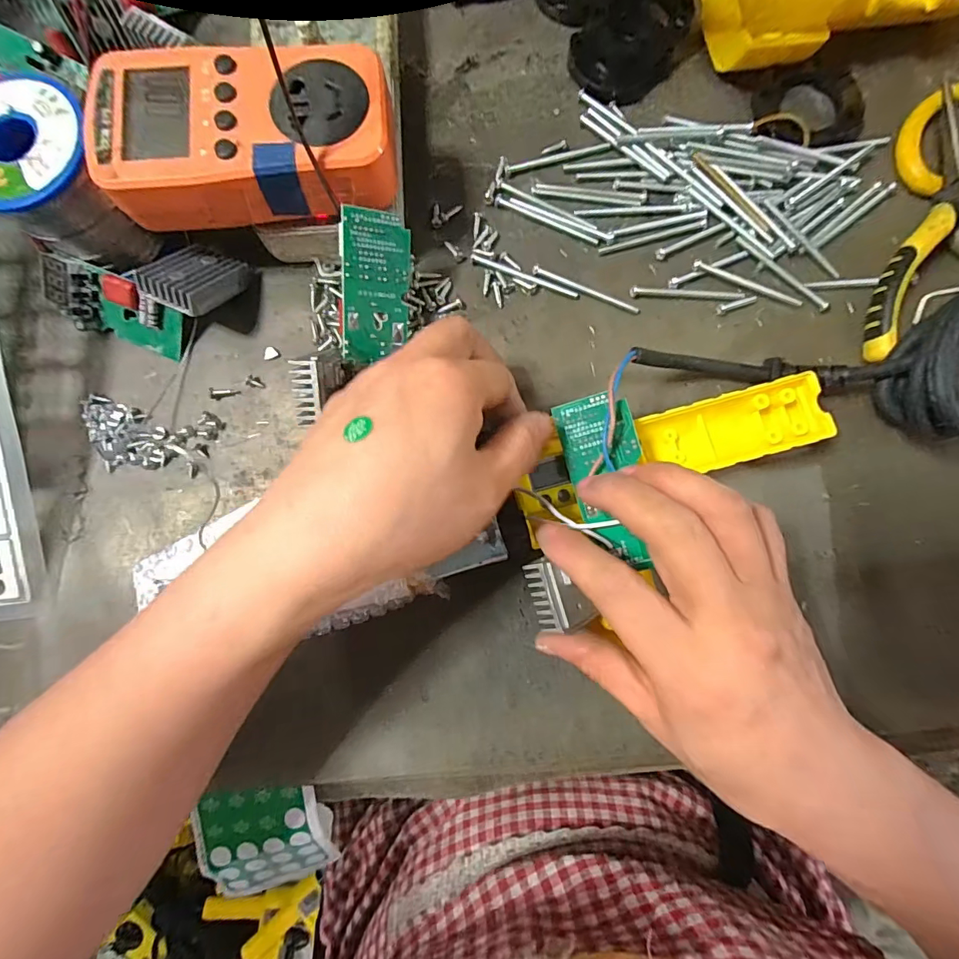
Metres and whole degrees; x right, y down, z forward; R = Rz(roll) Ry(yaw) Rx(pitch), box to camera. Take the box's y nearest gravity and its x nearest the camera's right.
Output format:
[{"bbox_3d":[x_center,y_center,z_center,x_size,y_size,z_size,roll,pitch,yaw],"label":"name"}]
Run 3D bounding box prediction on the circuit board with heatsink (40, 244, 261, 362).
[{"bbox_3d":[-0.176,-0.102,0.243,0.088,0.035,0.059,17,84,2],"label":"circuit board with heatsink"}]

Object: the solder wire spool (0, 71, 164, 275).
[{"bbox_3d":[-0.204,-0.145,0.232,0.060,0.061,0.062,-25,84,-3],"label":"solder wire spool"}]

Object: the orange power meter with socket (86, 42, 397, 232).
[{"bbox_3d":[-0.102,-0.153,0.211,0.124,0.029,0.066,-5,83,-1],"label":"orange power meter with socket"}]

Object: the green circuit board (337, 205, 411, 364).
[{"bbox_3d":[-0.050,-0.093,0.227,0.034,0.004,0.067,-8,114,-30],"label":"green circuit board"}]

